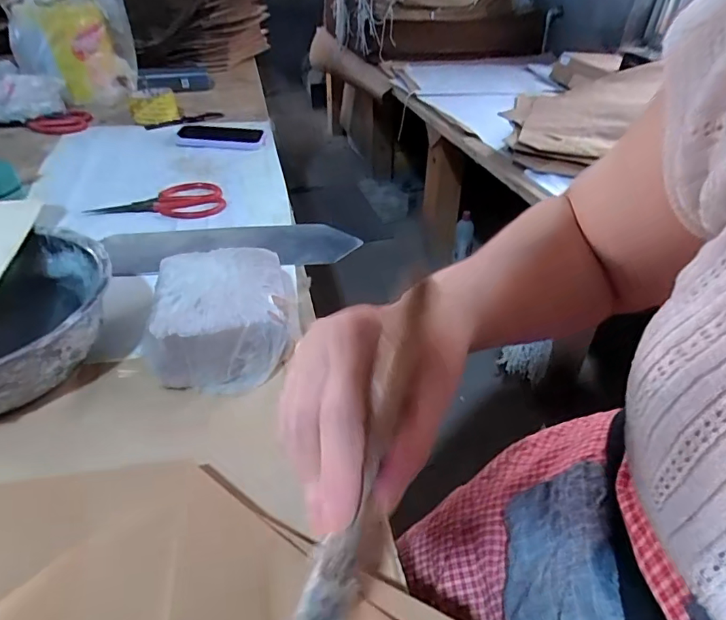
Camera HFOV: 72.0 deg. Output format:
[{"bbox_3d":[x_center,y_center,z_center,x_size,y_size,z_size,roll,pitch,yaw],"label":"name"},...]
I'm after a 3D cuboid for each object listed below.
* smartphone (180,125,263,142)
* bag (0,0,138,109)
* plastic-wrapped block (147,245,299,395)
[{"bbox_3d":[-0.275,-0.336,0.956,0.172,0.007,0.077,7,39,5],"label":"smartphone"},{"bbox_3d":[-0.627,-0.583,1.090,0.228,0.257,0.086,-18,20,-20],"label":"bag"},{"bbox_3d":[-0.130,0.001,0.470,0.123,0.060,0.155,-6,40,-11],"label":"plastic-wrapped block"}]

